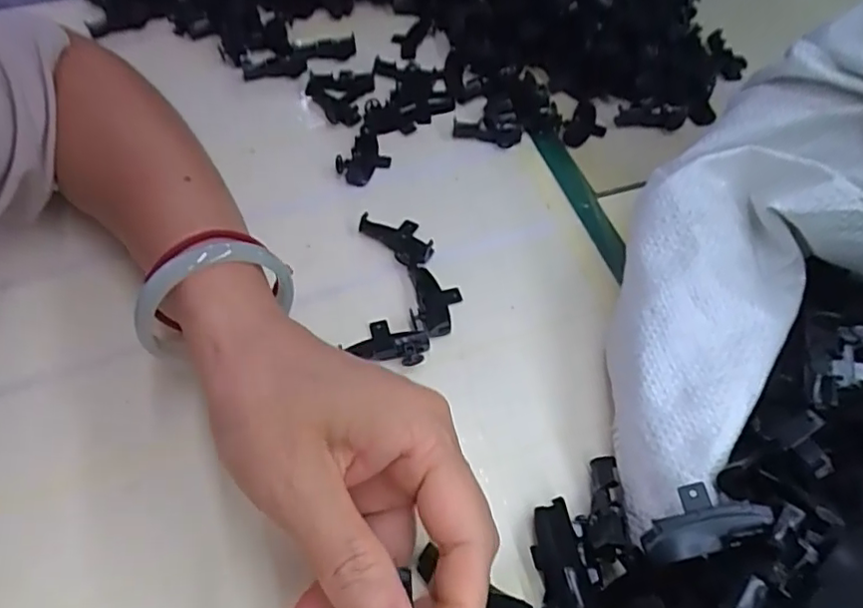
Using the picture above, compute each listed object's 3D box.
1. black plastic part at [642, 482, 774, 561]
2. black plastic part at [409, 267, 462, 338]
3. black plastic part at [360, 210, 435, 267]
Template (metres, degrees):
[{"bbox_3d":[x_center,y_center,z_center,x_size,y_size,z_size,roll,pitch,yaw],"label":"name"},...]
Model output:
[{"bbox_3d":[0.088,0.070,0.195,0.038,0.010,0.020,-14,58,-9],"label":"black plastic part"},{"bbox_3d":[0.002,-0.002,0.294,0.024,0.010,0.040,-1,57,-1],"label":"black plastic part"},{"bbox_3d":[-0.016,-0.036,0.314,0.025,0.014,0.040,-36,64,-21],"label":"black plastic part"}]

